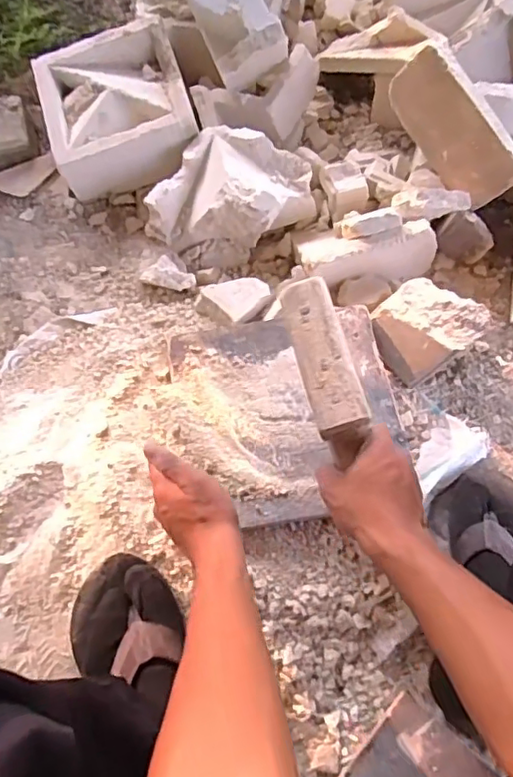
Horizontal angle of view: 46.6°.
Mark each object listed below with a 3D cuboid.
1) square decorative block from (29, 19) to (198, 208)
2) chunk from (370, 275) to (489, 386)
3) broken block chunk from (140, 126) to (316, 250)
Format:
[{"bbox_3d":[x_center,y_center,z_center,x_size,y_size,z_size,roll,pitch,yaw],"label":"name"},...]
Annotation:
[{"bbox_3d":[-0.203,-0.404,0.863,0.202,0.100,0.227,-15,68,-4],"label":"square decorative block"},{"bbox_3d":[0.204,-0.069,0.738,0.102,0.095,0.116,-42,72,-14],"label":"chunk"},{"bbox_3d":[-0.029,-0.269,0.827,0.216,0.099,0.152,8,69,6],"label":"broken block chunk"}]

